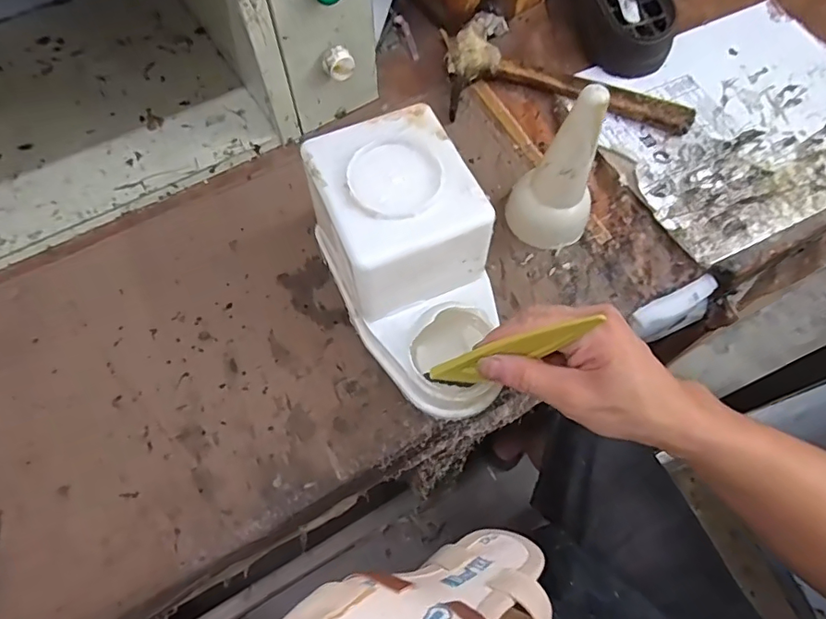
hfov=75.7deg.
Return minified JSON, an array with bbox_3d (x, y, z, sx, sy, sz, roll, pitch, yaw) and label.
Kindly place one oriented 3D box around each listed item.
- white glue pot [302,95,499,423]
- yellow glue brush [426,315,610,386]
[{"bbox_3d":[0.000,-0.026,0.384,0.108,0.116,0.193,-19,67,-9],"label":"white glue pot"},{"bbox_3d":[0.060,0.027,0.329,0.025,0.125,0.012,16,60,-36],"label":"yellow glue brush"}]

